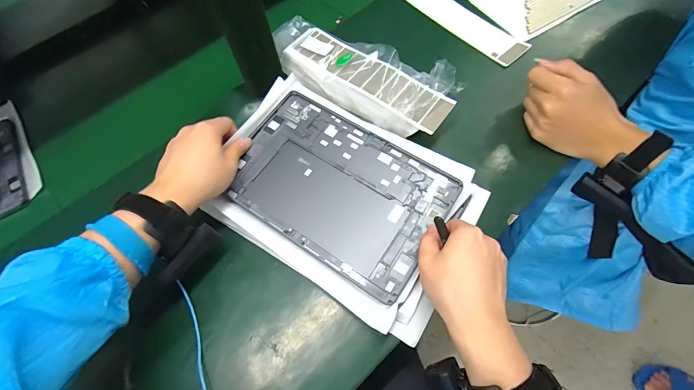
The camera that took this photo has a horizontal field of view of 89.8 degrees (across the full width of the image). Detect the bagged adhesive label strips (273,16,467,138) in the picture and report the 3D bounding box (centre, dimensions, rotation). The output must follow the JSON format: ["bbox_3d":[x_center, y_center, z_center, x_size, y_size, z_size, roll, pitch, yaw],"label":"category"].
[{"bbox_3d":[0.021,-0.157,0.469,0.253,0.059,0.105,26,67,16],"label":"bagged adhesive label strips"}]

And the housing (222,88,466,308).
[{"bbox_3d":[-0.013,-0.011,0.413,0.246,0.006,0.165,31,71,14],"label":"housing"}]

